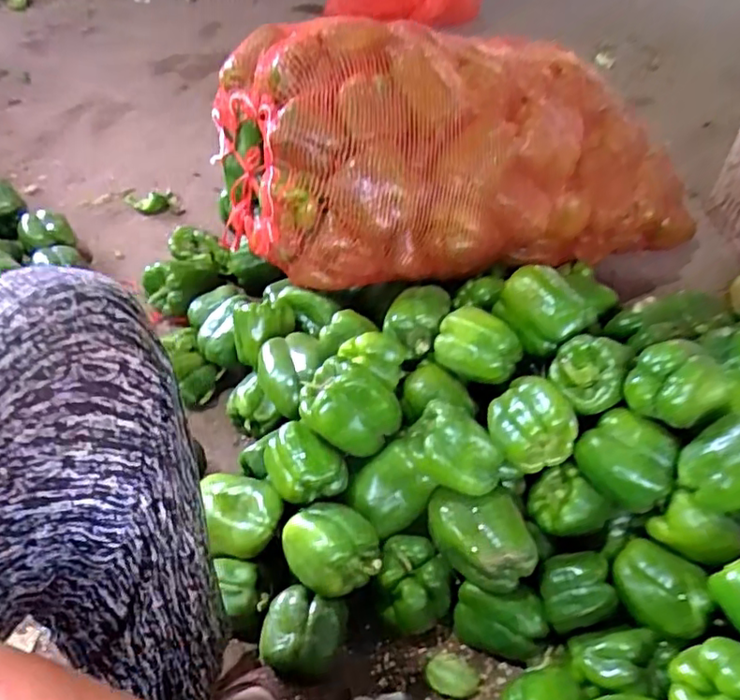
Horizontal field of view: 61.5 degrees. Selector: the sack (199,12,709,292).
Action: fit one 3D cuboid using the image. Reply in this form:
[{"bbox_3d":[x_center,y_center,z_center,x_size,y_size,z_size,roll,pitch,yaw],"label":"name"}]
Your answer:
[{"bbox_3d":[0.177,-0.297,0.919,0.729,0.291,0.321,-17,47,-23],"label":"sack"}]

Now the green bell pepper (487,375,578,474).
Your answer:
[{"bbox_3d":[0.170,0.072,0.657,0.083,0.063,0.084,5,43,0],"label":"green bell pepper"}]

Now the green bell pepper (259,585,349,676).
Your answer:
[{"bbox_3d":[-0.066,0.283,0.611,0.076,0.081,0.066,11,43,6],"label":"green bell pepper"}]

